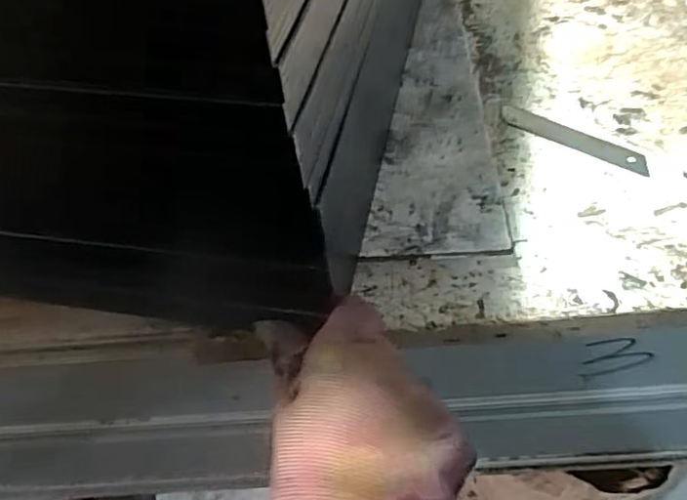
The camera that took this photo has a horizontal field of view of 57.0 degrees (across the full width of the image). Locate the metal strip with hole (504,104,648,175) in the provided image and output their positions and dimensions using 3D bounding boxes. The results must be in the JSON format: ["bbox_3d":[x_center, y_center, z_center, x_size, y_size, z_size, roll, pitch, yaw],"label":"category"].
[{"bbox_3d":[0.141,-0.069,0.391,0.095,0.004,0.020,28,55,25],"label":"metal strip with hole"}]

